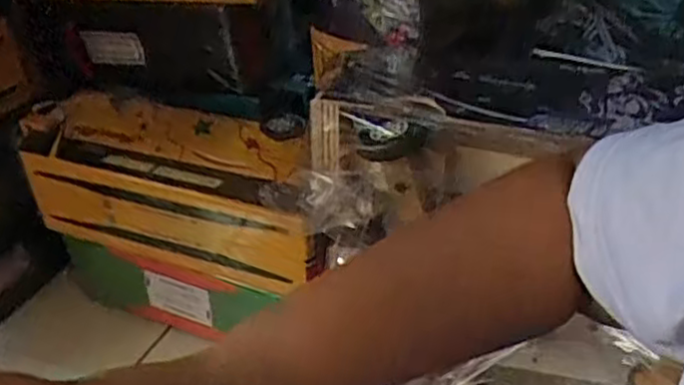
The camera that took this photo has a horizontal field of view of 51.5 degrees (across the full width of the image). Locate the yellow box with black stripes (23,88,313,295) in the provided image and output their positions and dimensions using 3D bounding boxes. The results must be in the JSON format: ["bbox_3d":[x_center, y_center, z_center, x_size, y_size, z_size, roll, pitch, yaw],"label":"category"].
[{"bbox_3d":[-0.164,-0.010,0.741,0.338,0.111,0.140,11,34,21],"label":"yellow box with black stripes"}]

